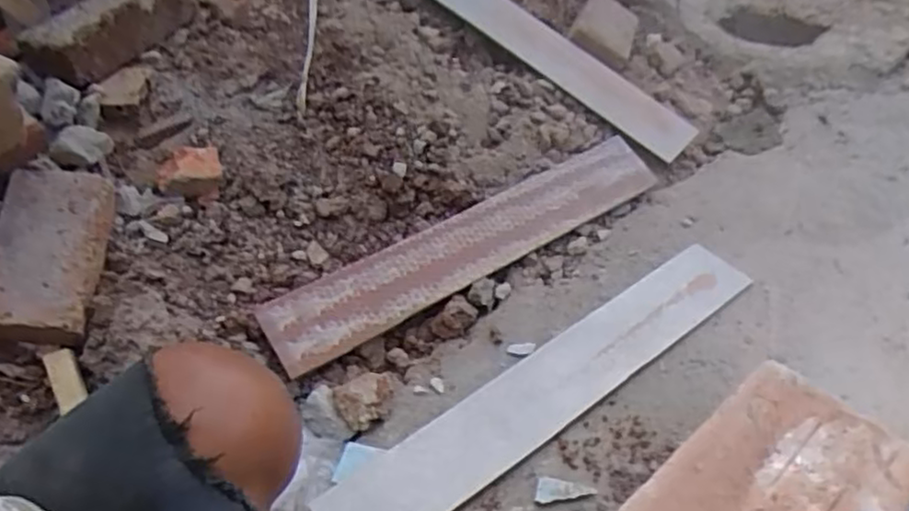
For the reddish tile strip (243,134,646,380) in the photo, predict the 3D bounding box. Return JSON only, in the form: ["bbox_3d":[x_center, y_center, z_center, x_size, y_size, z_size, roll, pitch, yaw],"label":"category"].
[{"bbox_3d":[0.030,-0.016,0.932,0.592,0.012,0.097,-27,67,-23],"label":"reddish tile strip"}]

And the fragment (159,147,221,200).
[{"bbox_3d":[-0.333,-0.101,0.885,0.076,0.053,0.060,-11,41,-4],"label":"fragment"}]

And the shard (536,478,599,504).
[{"bbox_3d":[0.111,0.241,0.703,0.058,0.007,0.026,8,45,11],"label":"shard"}]

